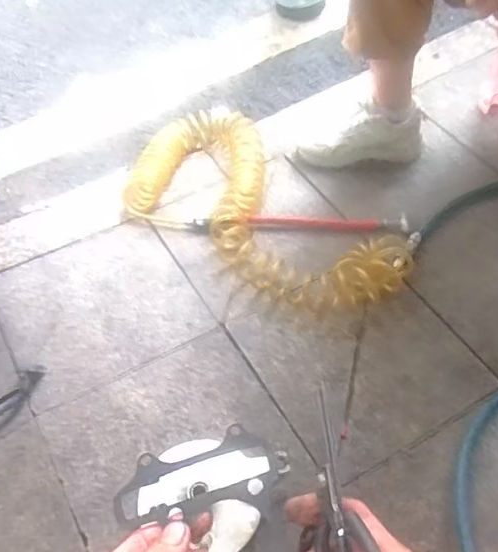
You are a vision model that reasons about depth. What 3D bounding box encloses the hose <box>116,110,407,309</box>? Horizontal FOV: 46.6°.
[{"bbox_3d":[0.014,-0.116,1.005,0.330,0.061,0.538,-35,56,-16],"label":"hose"}]

